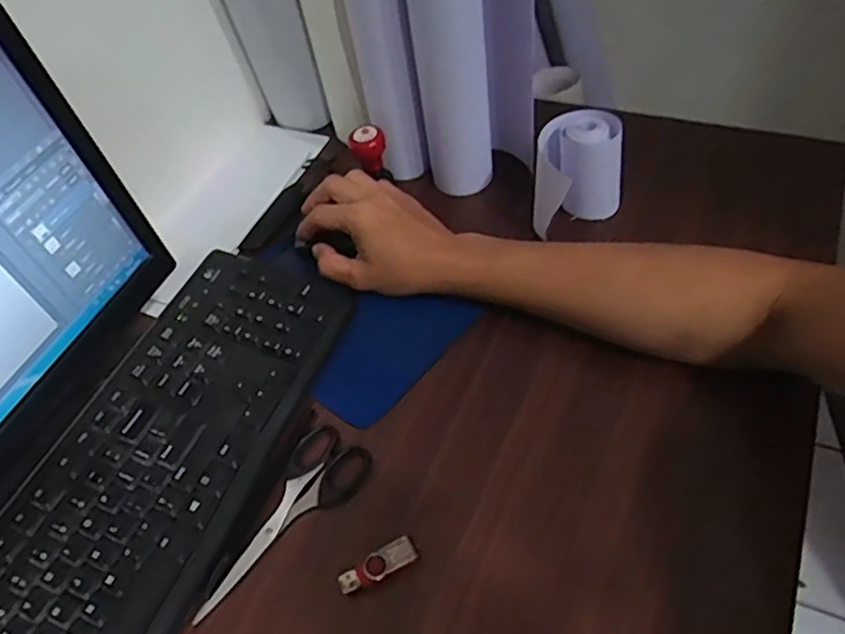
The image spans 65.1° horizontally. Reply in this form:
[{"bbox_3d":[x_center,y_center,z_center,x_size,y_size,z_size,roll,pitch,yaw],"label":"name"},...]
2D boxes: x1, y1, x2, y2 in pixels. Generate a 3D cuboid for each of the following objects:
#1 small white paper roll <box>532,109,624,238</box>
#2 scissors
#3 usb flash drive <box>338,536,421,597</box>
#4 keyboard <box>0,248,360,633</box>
[{"bbox_3d":[0.139,-0.122,0.590,0.081,0.098,0.085,0,55,0],"label":"small white paper roll"},{"bbox_3d":[-0.096,0.143,0.460,0.057,0.005,0.148,25,59,26],"label":"scissors"},{"bbox_3d":[-0.028,0.161,0.426,0.053,0.006,0.018,-28,53,-14],"label":"usb flash drive"},{"bbox_3d":[-0.205,0.124,0.464,0.154,0.018,0.433,19,59,15],"label":"keyboard"}]

